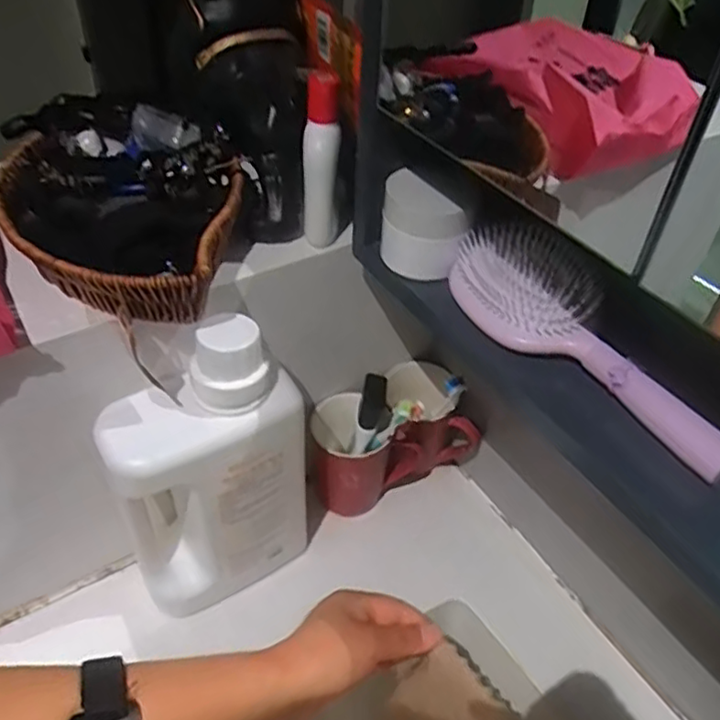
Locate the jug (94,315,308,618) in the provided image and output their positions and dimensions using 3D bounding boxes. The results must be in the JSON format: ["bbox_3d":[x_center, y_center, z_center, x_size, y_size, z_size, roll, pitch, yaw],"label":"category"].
[{"bbox_3d":[-0.127,0.093,0.560,0.152,0.269,0.082,-19,48,-22],"label":"jug"}]

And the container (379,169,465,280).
[{"bbox_3d":[0.045,-0.096,0.480,0.051,0.058,0.055,2,43,-2],"label":"container"}]

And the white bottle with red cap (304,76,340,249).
[{"bbox_3d":[-0.030,-0.152,0.515,0.026,0.129,0.024,1,43,-3],"label":"white bottle with red cap"}]

